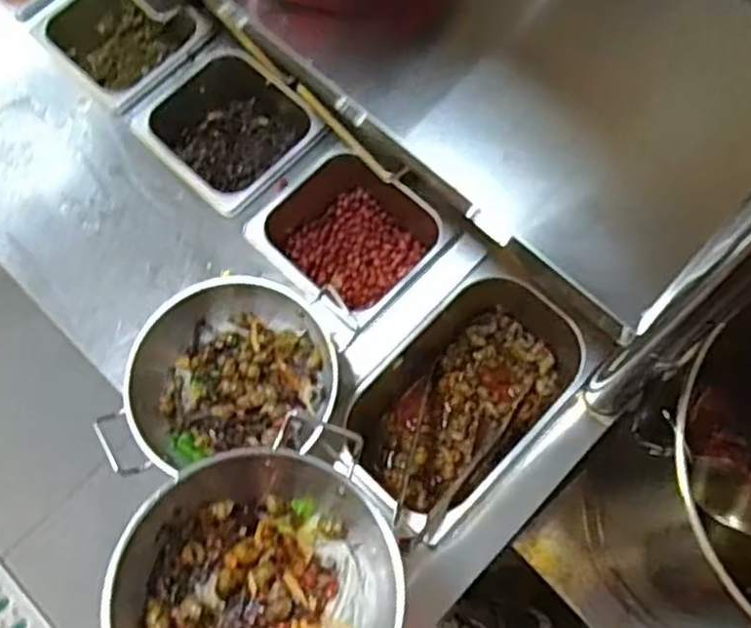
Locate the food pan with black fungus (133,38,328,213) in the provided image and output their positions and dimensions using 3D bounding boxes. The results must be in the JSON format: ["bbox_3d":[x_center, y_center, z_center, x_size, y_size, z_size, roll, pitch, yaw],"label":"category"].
[{"bbox_3d":[-0.160,-0.202,0.866,0.182,0.083,0.166,41,75,14],"label":"food pan with black fungus"}]

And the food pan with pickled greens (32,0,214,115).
[{"bbox_3d":[-0.294,-0.313,0.919,0.180,0.112,0.139,42,75,14],"label":"food pan with pickled greens"}]

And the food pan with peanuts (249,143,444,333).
[{"bbox_3d":[-0.023,-0.076,0.816,0.172,0.094,0.163,37,74,13],"label":"food pan with peanuts"}]

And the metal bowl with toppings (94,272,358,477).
[{"bbox_3d":[-0.125,0.054,0.705,0.184,0.080,0.183,0,70,0],"label":"metal bowl with toppings"}]

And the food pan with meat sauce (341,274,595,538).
[{"bbox_3d":[0.083,0.083,0.757,0.145,0.099,0.250,42,75,14],"label":"food pan with meat sauce"}]

